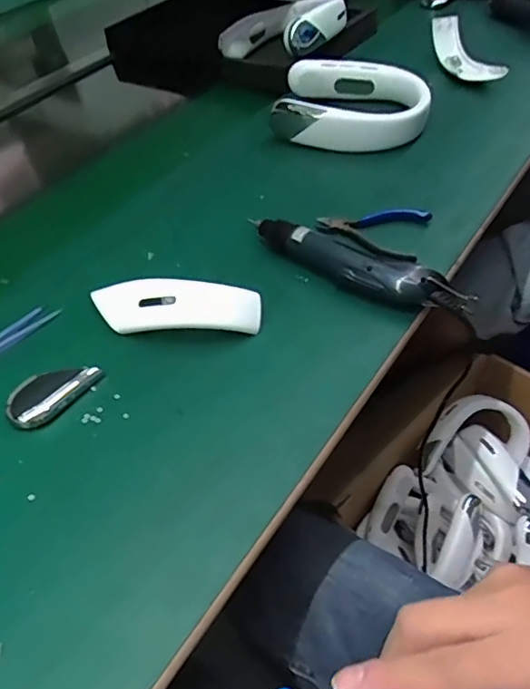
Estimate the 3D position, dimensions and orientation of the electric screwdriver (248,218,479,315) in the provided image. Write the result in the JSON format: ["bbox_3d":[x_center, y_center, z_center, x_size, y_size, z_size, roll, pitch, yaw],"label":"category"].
[{"bbox_3d":[0.080,-0.082,0.540,0.241,0.039,0.039,28,56,24],"label":"electric screwdriver"}]

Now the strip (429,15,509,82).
[{"bbox_3d":[0.306,-0.442,0.822,0.032,0.060,0.185,-10,50,-6],"label":"strip"}]

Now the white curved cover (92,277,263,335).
[{"bbox_3d":[-0.091,-0.037,0.510,0.173,0.047,0.050,4,50,5],"label":"white curved cover"}]

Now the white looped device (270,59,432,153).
[{"bbox_3d":[0.120,-0.339,0.751,0.208,0.072,0.173,8,50,9],"label":"white looped device"}]

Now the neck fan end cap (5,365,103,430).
[{"bbox_3d":[-0.191,0.039,0.477,0.079,0.013,0.047,-38,58,-26],"label":"neck fan end cap"}]

